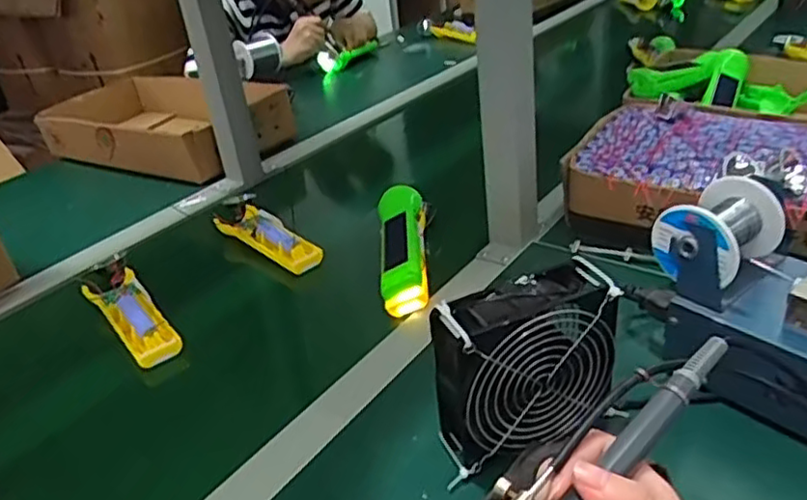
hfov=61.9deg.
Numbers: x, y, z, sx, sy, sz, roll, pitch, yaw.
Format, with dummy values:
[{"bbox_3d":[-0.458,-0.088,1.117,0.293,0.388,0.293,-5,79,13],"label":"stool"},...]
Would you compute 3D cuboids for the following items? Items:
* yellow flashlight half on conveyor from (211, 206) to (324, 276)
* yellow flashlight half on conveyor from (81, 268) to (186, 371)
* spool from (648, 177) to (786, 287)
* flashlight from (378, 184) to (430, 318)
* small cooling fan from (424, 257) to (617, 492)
[{"bbox_3d":[-0.155,-0.015,0.784,0.045,0.028,0.153,-31,38,-35],"label":"yellow flashlight half on conveyor"},{"bbox_3d":[-0.270,0.062,0.674,0.050,0.028,0.156,-27,36,-31],"label":"yellow flashlight half on conveyor"},{"bbox_3d":[0.232,-0.018,0.492,0.078,0.054,0.061,-27,36,-31],"label":"spool"},{"bbox_3d":[-0.001,-0.007,0.703,0.050,0.047,0.178,-5,30,4],"label":"flashlight"},{"bbox_3d":[0.081,0.082,0.458,0.121,0.124,0.048,-16,31,-15],"label":"small cooling fan"}]

